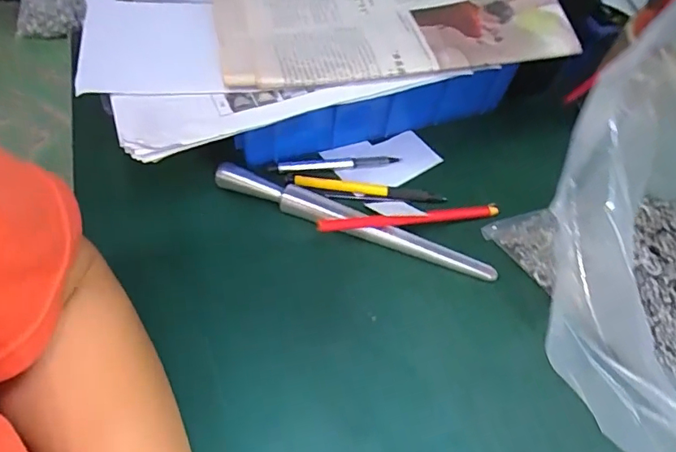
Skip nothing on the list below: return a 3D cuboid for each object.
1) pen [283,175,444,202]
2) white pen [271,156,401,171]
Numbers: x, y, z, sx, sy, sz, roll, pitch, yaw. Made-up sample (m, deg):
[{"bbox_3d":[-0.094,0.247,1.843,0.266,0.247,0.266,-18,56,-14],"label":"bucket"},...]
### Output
[{"bbox_3d":[0.024,-0.034,0.433,0.138,0.010,0.014,5,55,0],"label":"pen"},{"bbox_3d":[-0.003,-0.056,0.448,0.117,0.010,0.011,-7,56,-8],"label":"white pen"}]

